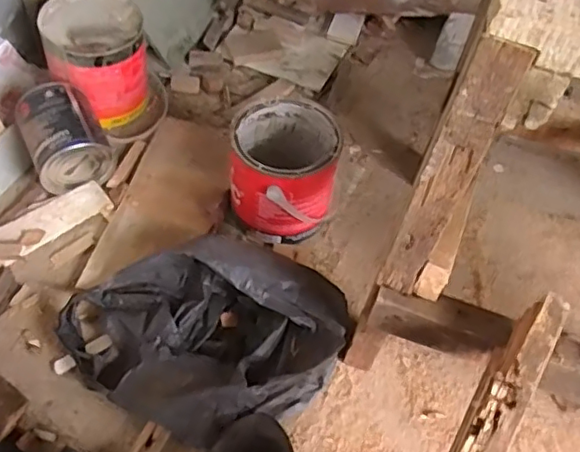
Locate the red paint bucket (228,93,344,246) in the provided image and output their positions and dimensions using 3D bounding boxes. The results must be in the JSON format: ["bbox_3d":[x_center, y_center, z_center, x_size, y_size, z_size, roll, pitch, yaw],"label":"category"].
[{"bbox_3d":[-0.009,-0.077,0.861,0.147,0.144,0.158,0,52,-6],"label":"red paint bucket"}]

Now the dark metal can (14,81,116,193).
[{"bbox_3d":[-0.337,-0.134,0.892,0.111,0.106,0.122,-22,58,-21],"label":"dark metal can"}]

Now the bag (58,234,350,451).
[{"bbox_3d":[-0.110,0.126,0.733,0.312,0.108,0.239,28,55,15],"label":"bag"}]

